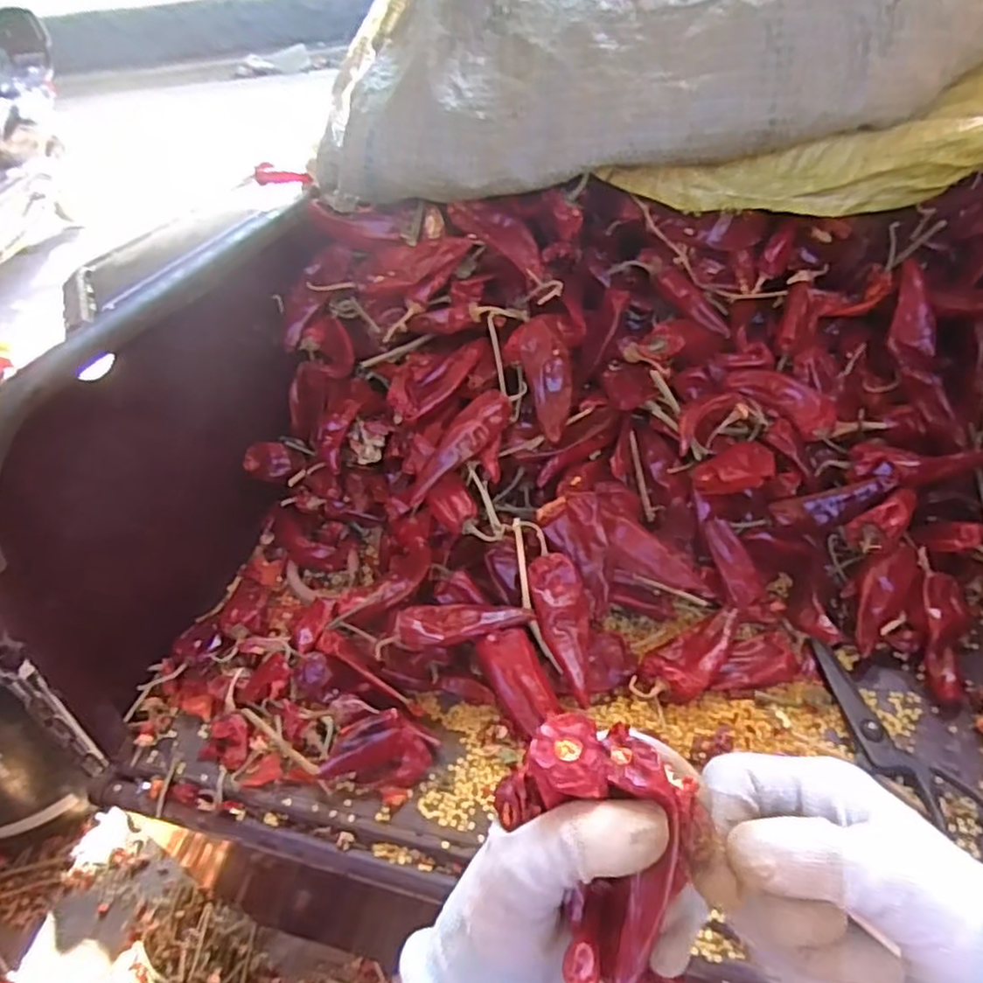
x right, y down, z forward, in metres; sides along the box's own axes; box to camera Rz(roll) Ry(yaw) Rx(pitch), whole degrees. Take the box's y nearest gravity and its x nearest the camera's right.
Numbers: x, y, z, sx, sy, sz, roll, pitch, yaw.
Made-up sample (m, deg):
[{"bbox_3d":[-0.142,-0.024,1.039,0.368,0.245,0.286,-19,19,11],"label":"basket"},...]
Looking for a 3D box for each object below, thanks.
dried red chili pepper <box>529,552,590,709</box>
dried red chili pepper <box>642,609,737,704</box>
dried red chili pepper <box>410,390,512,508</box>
[{"bbox_3d":[0.047,0.084,0.421,0.032,0.018,0.093,-9,62,-3],"label":"dried red chili pepper"},{"bbox_3d":[0.128,0.098,0.422,0.073,0.015,0.038,-33,47,-28],"label":"dried red chili pepper"},{"bbox_3d":[-0.023,-0.031,0.459,0.093,0.018,0.023,-48,48,1],"label":"dried red chili pepper"}]

